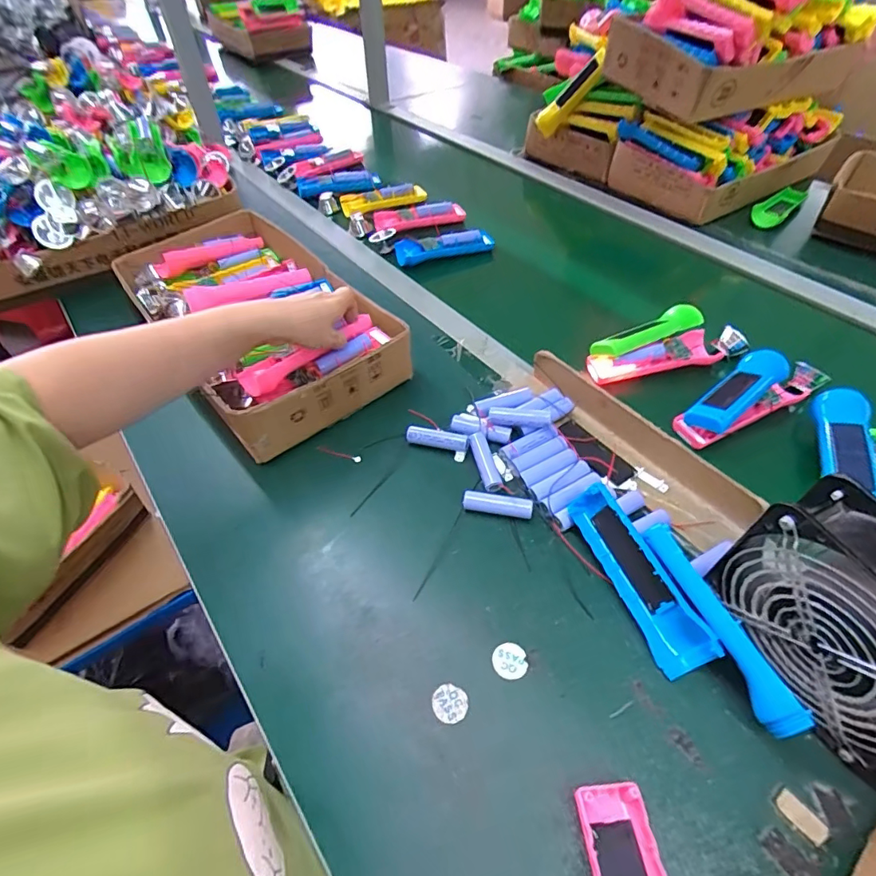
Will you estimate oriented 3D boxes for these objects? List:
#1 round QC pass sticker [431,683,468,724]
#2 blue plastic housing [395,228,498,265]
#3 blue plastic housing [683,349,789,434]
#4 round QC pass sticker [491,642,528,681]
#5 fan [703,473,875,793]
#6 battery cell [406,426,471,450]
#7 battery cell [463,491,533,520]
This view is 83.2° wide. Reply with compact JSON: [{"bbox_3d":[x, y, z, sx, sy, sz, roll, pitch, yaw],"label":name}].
[{"bbox_3d":[0.009,0.201,0.374,0.027,0.004,0.026,-1,50,2],"label":"round QC pass sticker"},{"bbox_3d":[0.011,-0.304,0.779,0.155,0.027,0.036,-10,50,-6],"label":"blue plastic housing"},{"bbox_3d":[0.334,-0.058,0.539,0.161,0.021,0.042,-35,57,-24],"label":"blue plastic housing"},{"bbox_3d":[0.057,0.179,0.395,0.026,0.004,0.026,-2,55,2],"label":"round QC pass sticker"},{"bbox_3d":[0.271,0.126,0.327,0.063,0.149,0.157,-21,52,-15],"label":"fan"},{"bbox_3d":[0.000,0.002,0.532,0.067,0.021,0.023,7,51,9],"label":"battery cell"},{"bbox_3d":[0.057,0.066,0.478,0.066,0.016,0.017,8,51,9],"label":"battery cell"}]

